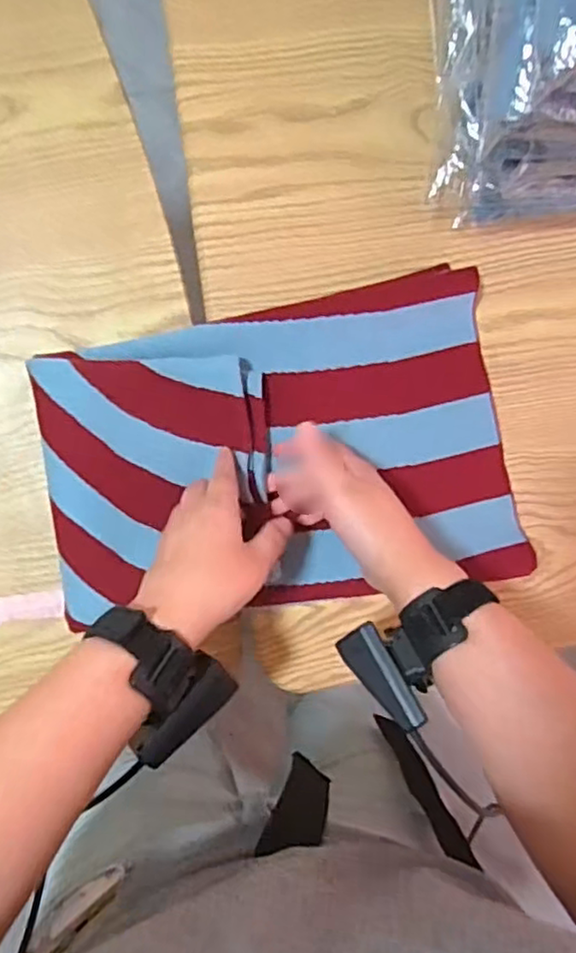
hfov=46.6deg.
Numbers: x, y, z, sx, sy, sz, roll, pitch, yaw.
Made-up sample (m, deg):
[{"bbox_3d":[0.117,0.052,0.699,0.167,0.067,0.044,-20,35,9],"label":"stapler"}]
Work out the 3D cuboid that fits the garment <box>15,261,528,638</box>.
[{"bbox_3d":[-0.002,-0.011,0.504,0.344,0.032,0.231,-12,94,-5],"label":"garment"}]

